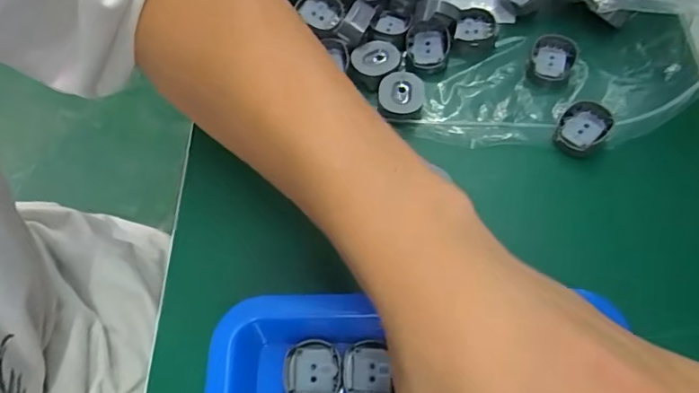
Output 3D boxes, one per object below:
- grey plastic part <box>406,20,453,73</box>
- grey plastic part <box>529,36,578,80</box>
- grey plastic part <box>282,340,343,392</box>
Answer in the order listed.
[{"bbox_3d":[0.046,-0.089,0.300,0.025,0.012,0.026,5,64,5],"label":"grey plastic part"},{"bbox_3d":[0.117,-0.080,0.294,0.024,0.012,0.024,-1,64,2],"label":"grey plastic part"},{"bbox_3d":[-0.016,0.078,0.224,0.025,0.004,0.028,5,64,5],"label":"grey plastic part"}]

